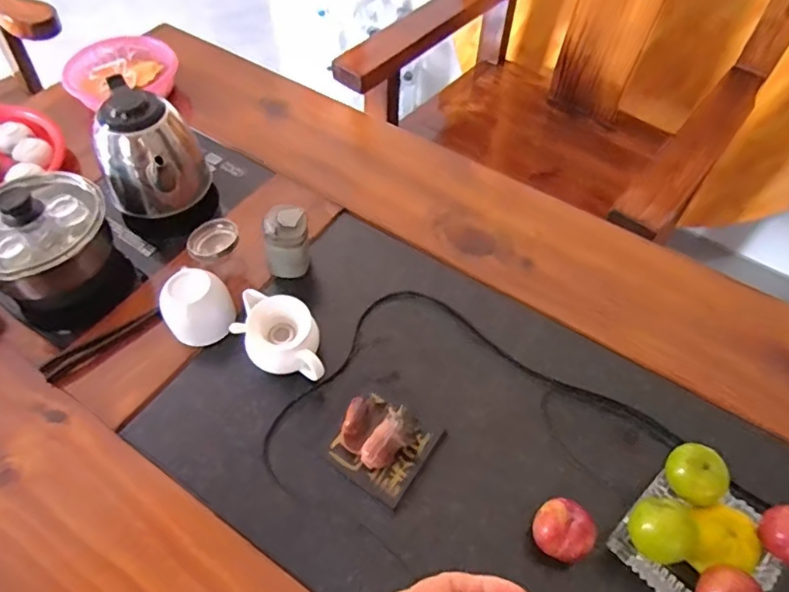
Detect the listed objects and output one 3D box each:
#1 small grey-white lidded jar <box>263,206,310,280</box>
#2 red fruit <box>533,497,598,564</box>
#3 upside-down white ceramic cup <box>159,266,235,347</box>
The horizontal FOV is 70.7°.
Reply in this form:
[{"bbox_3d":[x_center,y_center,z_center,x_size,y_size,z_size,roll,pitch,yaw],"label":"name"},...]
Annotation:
[{"bbox_3d":[-0.130,-0.064,0.683,0.059,0.088,0.045,-10,57,-8],"label":"small grey-white lidded jar"},{"bbox_3d":[0.159,0.222,0.525,0.053,0.047,0.051,1,55,-1],"label":"red fruit"},{"bbox_3d":[-0.226,0.014,0.639,0.074,0.068,0.066,-38,64,-23],"label":"upside-down white ceramic cup"}]

